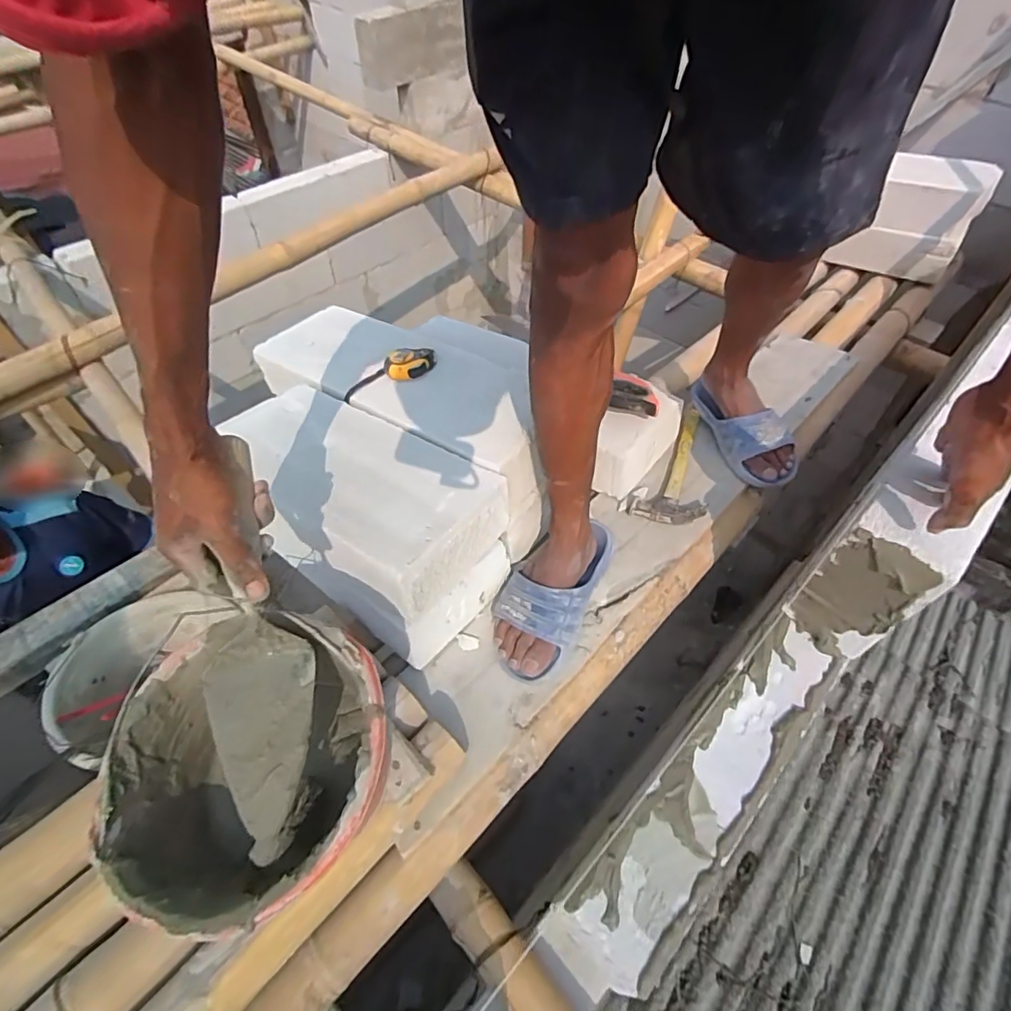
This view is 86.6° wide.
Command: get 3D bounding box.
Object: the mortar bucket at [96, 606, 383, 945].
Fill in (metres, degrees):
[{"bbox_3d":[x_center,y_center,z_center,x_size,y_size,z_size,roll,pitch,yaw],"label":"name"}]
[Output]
[{"bbox_3d":[-0.223,0.231,0.475,0.231,0.155,0.221,2,52,1],"label":"mortar bucket"}]

